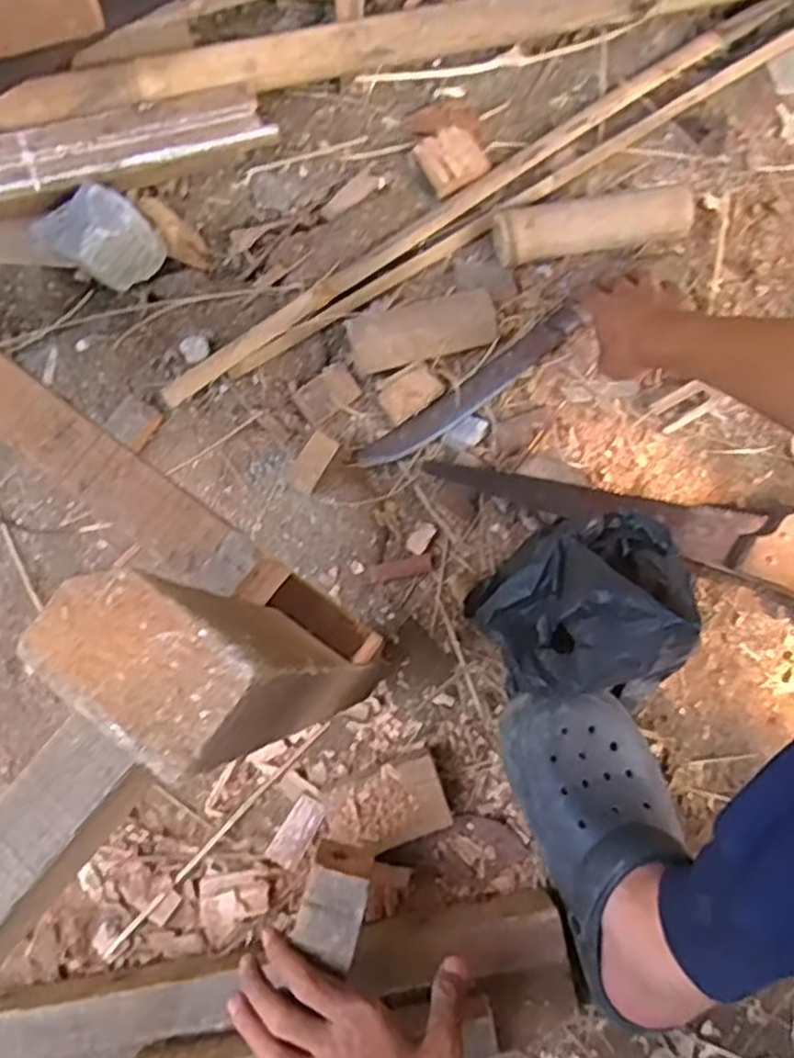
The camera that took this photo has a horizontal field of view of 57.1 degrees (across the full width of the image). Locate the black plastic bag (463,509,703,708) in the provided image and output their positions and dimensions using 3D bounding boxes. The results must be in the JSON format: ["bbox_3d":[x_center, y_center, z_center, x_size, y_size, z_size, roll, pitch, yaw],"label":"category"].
[{"bbox_3d":[0.156,0.066,0.601,0.163,0.147,0.144,-39,82,-8],"label":"black plastic bag"}]

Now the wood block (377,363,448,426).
[{"bbox_3d":[0.014,-0.131,0.708,0.060,0.020,0.037,-32,81,21],"label":"wood block"}]

